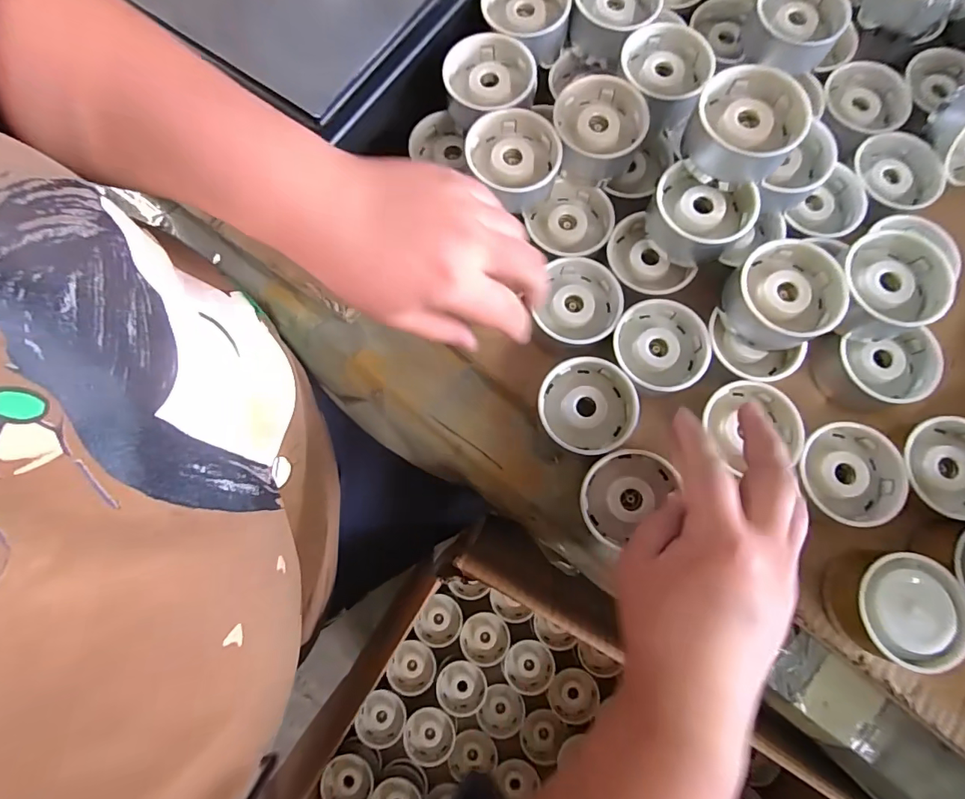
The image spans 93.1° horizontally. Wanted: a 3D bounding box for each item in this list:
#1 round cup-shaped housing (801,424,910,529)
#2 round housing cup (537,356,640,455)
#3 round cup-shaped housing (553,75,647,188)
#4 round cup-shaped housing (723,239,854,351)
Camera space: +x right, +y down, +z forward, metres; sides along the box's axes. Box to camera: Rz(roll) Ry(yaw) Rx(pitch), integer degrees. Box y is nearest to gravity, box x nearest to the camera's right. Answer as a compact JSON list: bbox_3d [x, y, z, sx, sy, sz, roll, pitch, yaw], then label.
[{"bbox_3d":[0.249,0.048,0.316,0.066,0.030,0.058,29,80,7],"label":"round cup-shaped housing"},{"bbox_3d":[0.074,0.007,0.327,0.067,0.033,0.066,0,78,1],"label":"round housing cup"},{"bbox_3d":[0.084,-0.195,0.336,0.064,0.035,0.065,0,78,1],"label":"round cup-shaped housing"},{"bbox_3d":[0.203,-0.069,0.312,0.062,0.040,0.064,0,78,1],"label":"round cup-shaped housing"}]

